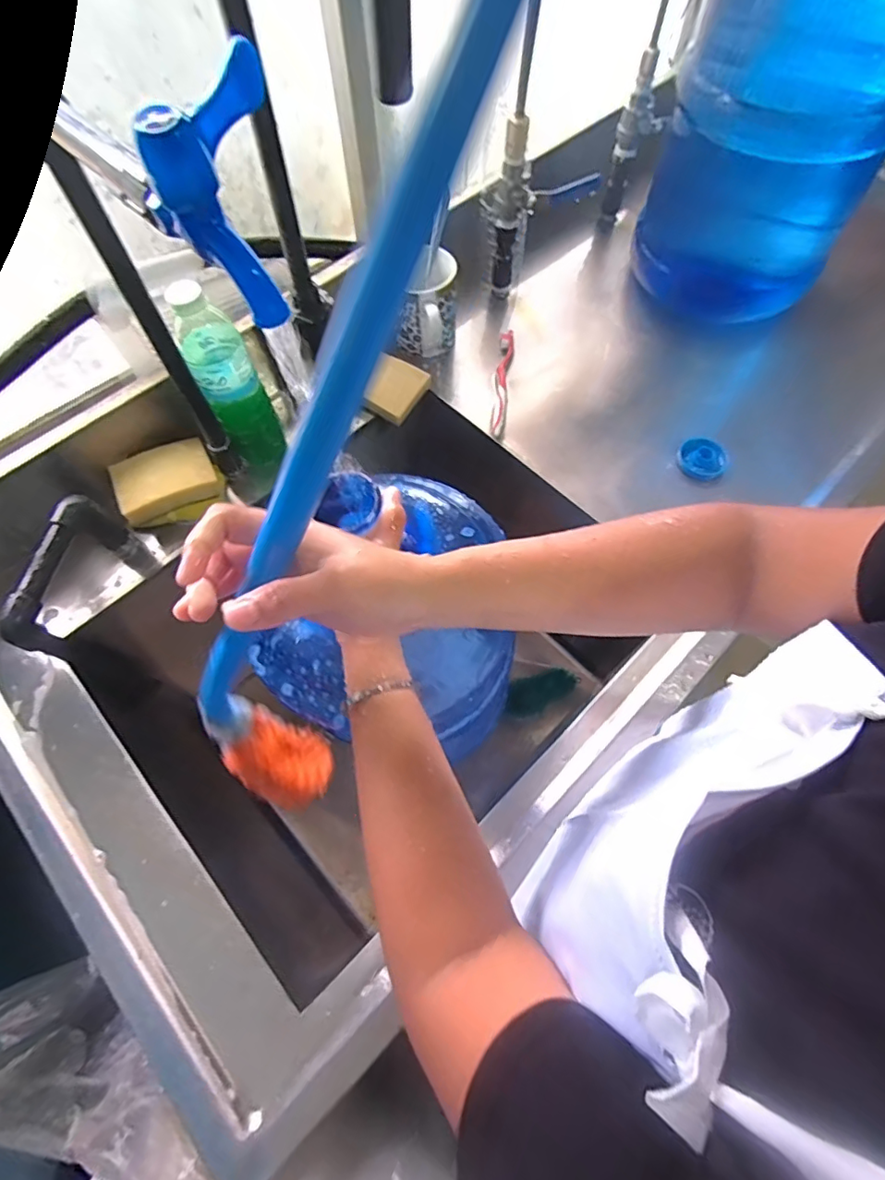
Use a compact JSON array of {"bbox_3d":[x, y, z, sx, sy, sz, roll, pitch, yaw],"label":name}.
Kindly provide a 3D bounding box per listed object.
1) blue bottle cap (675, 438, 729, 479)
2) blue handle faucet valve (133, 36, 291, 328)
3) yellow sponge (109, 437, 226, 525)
[{"bbox_3d":[0.312,-0.158,0.632,0.056,0.017,0.055,-1,64,1],"label":"blue bottle cap"},{"bbox_3d":[-0.103,-0.182,0.248,0.052,0.084,0.057,-4,64,0],"label":"blue handle faucet valve"},{"bbox_3d":[-0.311,-0.127,0.594,0.103,0.034,0.073,-28,67,-11],"label":"yellow sponge"}]

